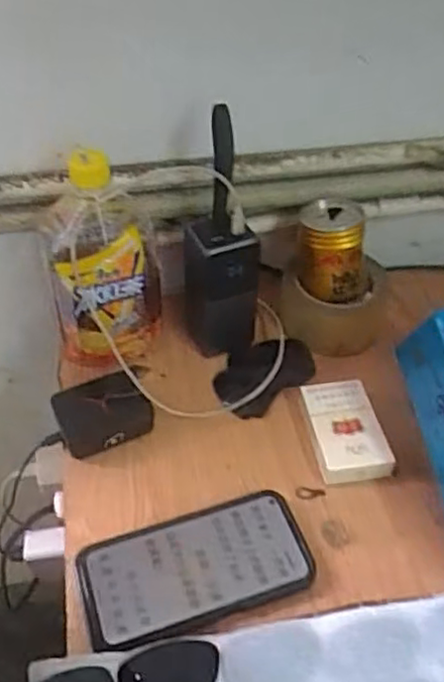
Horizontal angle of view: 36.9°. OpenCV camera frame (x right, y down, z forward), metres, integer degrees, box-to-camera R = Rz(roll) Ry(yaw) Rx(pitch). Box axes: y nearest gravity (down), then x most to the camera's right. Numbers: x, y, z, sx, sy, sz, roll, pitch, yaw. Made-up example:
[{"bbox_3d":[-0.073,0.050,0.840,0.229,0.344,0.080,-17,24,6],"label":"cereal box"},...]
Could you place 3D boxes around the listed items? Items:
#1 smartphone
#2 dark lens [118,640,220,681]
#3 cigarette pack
[{"bbox_3d":[-0.018,0.163,0.482,0.161,0.009,0.083,-15,48,-14],"label":"smartphone"},{"bbox_3d":[-0.029,0.185,0.367,0.053,0.012,0.031,-1,46,-2],"label":"dark lens"},{"bbox_3d":[0.103,0.076,0.563,0.059,0.026,0.088,-9,47,-9],"label":"cigarette pack"}]

